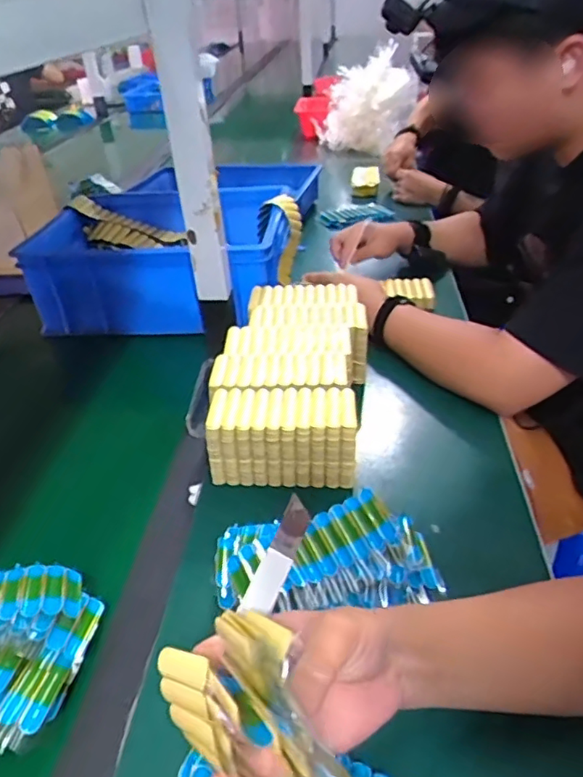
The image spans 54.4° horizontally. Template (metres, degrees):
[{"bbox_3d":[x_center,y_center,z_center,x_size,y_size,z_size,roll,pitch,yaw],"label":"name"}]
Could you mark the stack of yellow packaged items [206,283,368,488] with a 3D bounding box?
[{"bbox_3d":[0.006,-0.021,0.718,0.161,0.087,0.319,2,36,9],"label":"stack of yellow packaged items"}]

